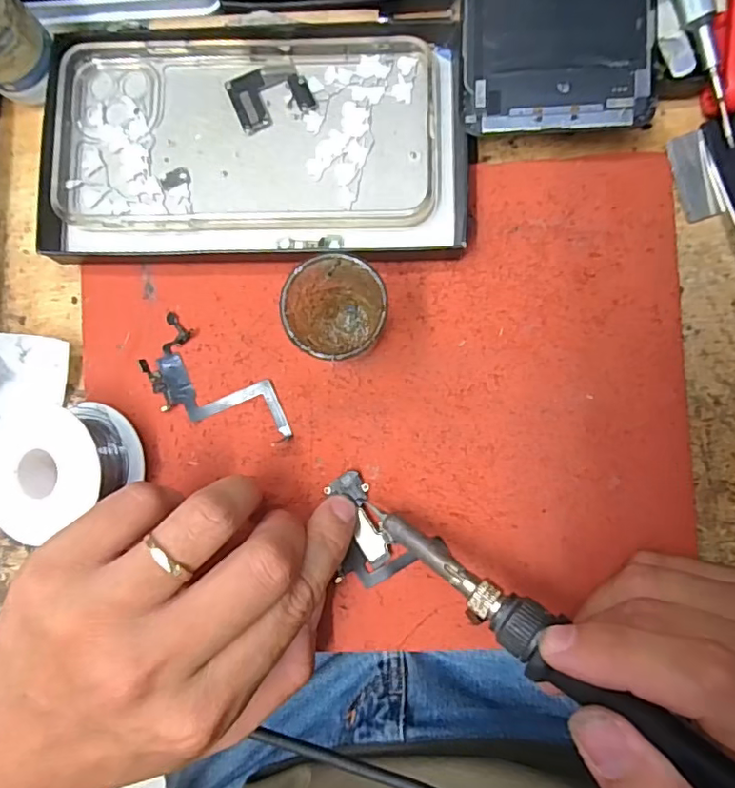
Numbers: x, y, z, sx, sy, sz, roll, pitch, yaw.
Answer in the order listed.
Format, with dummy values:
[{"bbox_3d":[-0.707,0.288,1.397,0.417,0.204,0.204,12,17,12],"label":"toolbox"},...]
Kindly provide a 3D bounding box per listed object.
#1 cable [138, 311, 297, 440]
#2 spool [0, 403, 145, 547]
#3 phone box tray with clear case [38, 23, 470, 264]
[{"bbox_3d":[-0.065,0.000,0.234,0.071,0.004,0.033,35,91,2],"label":"cable"},{"bbox_3d":[-0.126,0.027,0.223,0.053,0.032,0.051,0,89,2],"label":"spool"},{"bbox_3d":[-0.047,-0.108,0.230,0.174,0.014,0.100,0,89,2],"label":"phone box tray with clear case"}]

